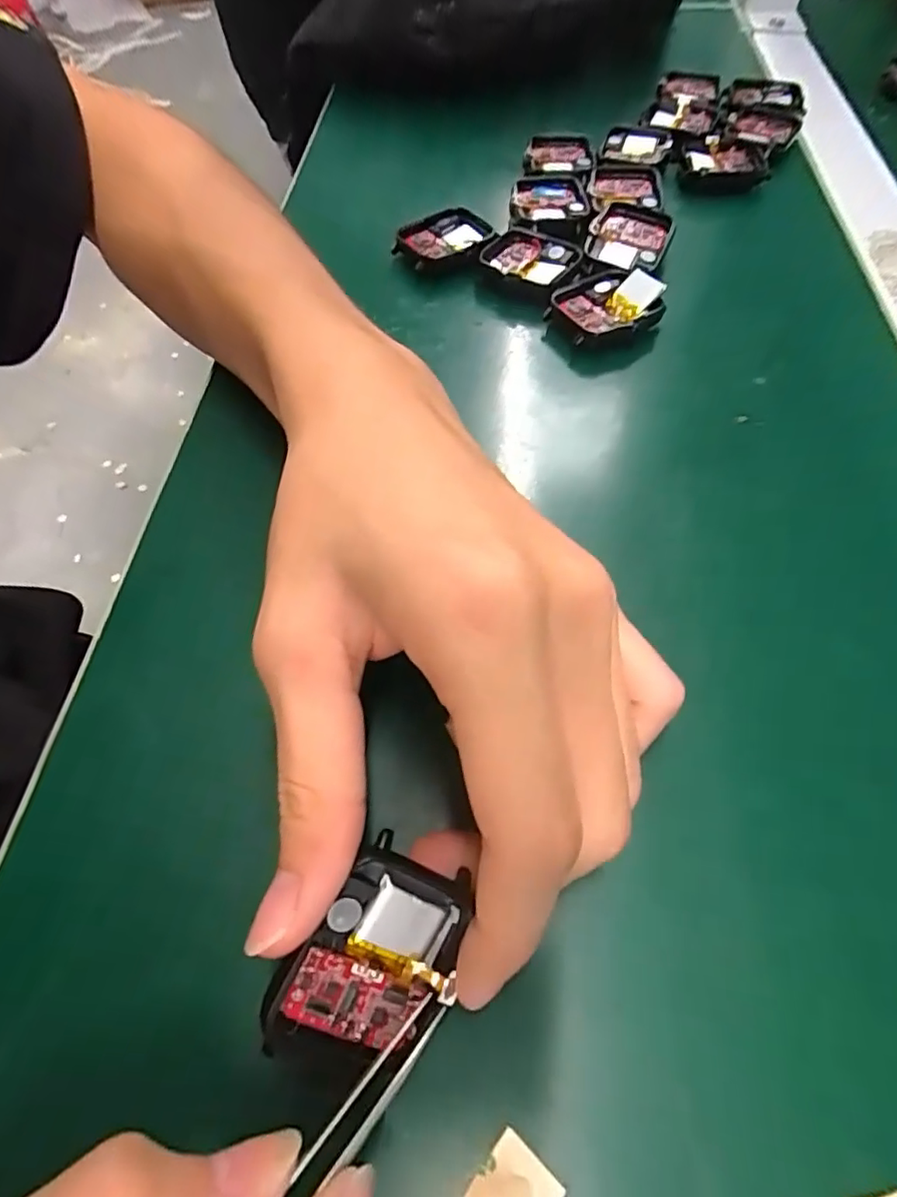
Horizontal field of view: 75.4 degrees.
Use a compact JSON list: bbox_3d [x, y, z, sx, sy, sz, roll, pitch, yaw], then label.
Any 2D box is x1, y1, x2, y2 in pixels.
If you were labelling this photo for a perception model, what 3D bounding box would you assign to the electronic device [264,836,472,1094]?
[{"bbox_3d":[-0.016,0.081,0.129,0.035,0.006,0.046,37,77,-11],"label":"electronic device"}]

